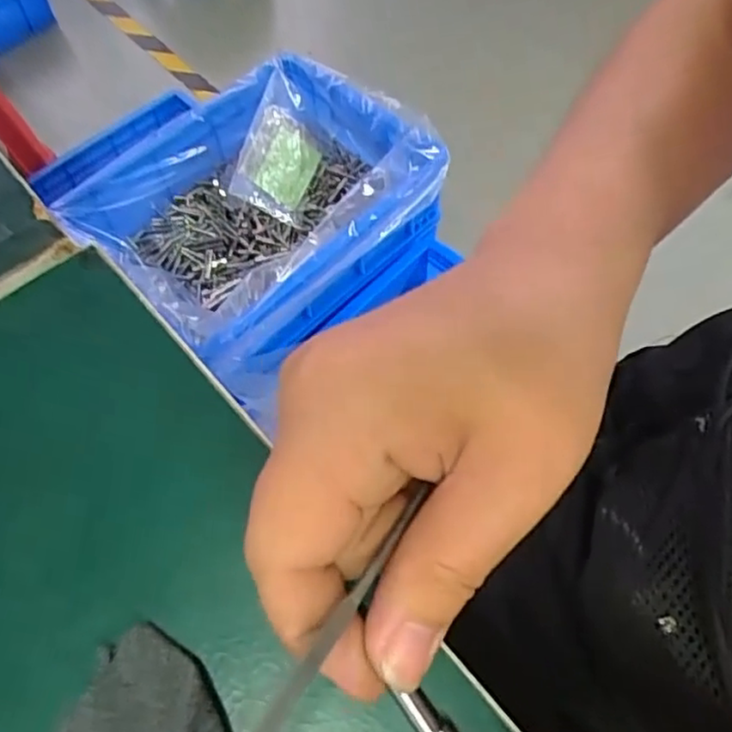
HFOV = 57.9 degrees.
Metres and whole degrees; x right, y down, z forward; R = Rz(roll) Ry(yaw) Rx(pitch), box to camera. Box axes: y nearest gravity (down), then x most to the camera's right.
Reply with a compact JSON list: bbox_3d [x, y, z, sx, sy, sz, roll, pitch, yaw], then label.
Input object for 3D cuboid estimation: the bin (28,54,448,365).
[{"bbox_3d":[-0.129,-0.200,0.839,0.398,0.123,0.304,-41,68,-18],"label":"bin"}]

